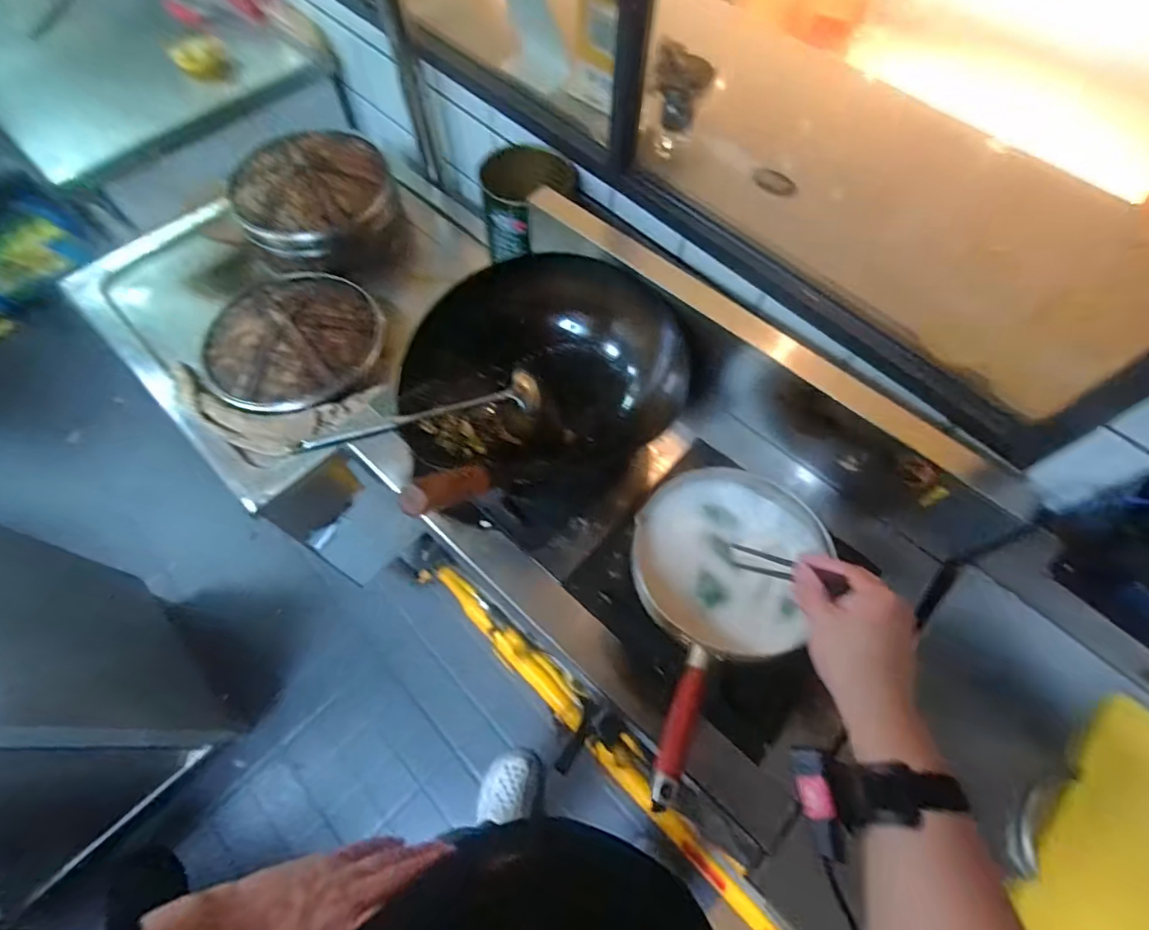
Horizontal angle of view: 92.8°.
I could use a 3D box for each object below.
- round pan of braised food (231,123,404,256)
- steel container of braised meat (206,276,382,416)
[{"bbox_3d":[-0.455,-0.484,0.961,0.261,0.085,0.257,0,63,0],"label":"round pan of braised food"},{"bbox_3d":[-0.454,-0.203,0.886,0.243,0.074,0.263,0,63,0],"label":"steel container of braised meat"}]

